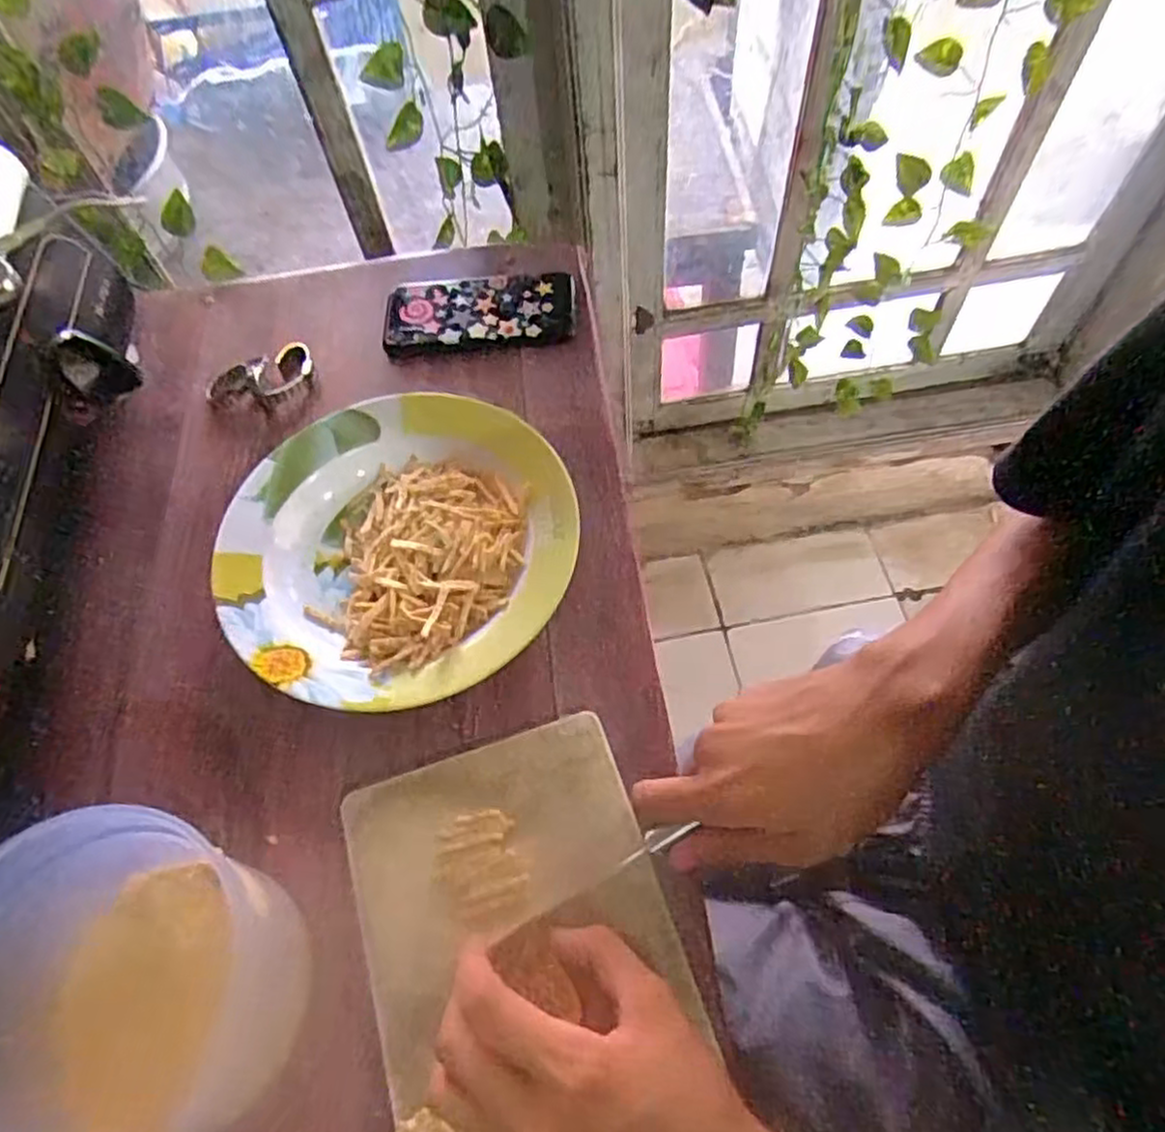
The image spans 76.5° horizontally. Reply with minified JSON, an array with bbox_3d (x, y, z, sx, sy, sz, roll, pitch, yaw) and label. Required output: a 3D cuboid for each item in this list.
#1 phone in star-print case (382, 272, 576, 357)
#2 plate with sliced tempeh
[{"bbox_3d":[-0.080,-0.200,0.578,0.146,0.013,0.071,-3,62,2],"label":"phone in star-print case"},{"bbox_3d":[-0.114,-0.020,0.468,0.213,0.023,0.219,-1,62,3],"label":"plate with sliced tempeh"}]

